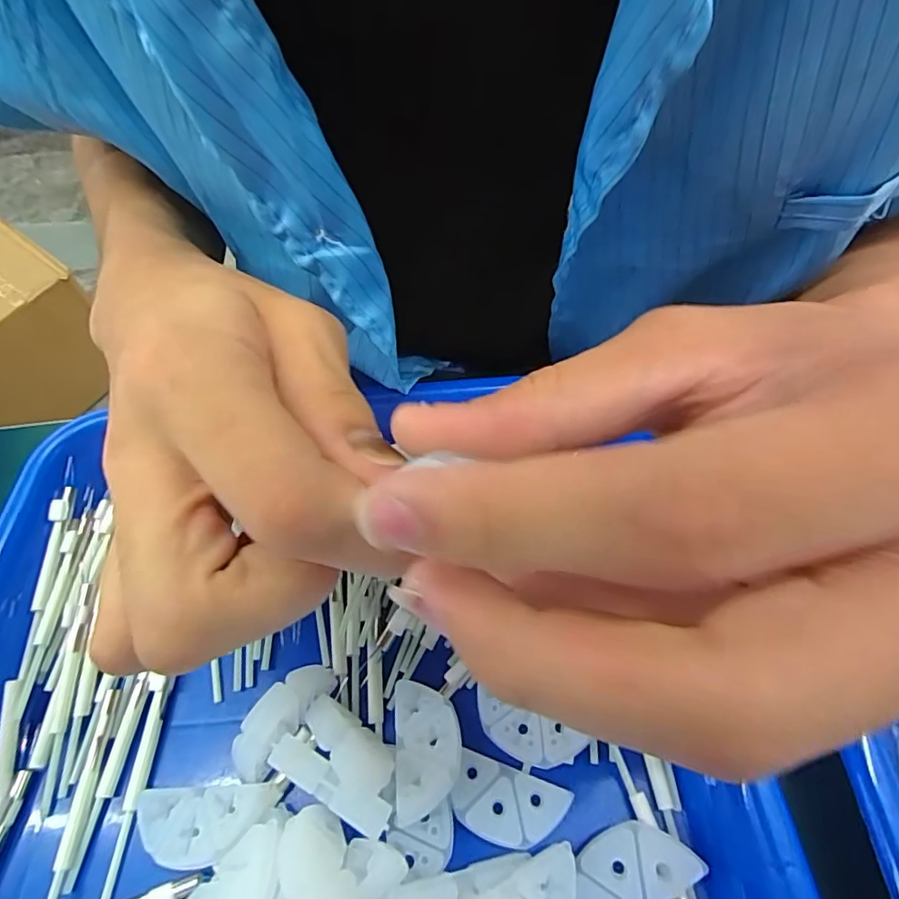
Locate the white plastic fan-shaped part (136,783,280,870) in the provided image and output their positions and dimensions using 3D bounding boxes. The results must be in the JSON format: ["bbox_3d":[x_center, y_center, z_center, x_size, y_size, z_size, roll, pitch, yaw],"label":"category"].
[{"bbox_3d":[-0.074,0.110,0.151,0.039,0.007,0.019,-4,57,2],"label":"white plastic fan-shaped part"}]

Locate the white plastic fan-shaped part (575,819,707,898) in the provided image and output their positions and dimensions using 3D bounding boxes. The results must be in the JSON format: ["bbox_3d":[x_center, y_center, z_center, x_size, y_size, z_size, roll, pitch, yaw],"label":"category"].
[{"bbox_3d":[0.047,0.117,0.142,0.039,0.004,0.019,-35,51,0],"label":"white plastic fan-shaped part"}]

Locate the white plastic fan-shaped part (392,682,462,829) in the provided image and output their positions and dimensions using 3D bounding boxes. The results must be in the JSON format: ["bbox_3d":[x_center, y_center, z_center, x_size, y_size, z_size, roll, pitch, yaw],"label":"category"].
[{"bbox_3d":[-0.007,0.089,0.157,0.020,0.004,0.037,-11,45,5],"label":"white plastic fan-shaped part"}]

